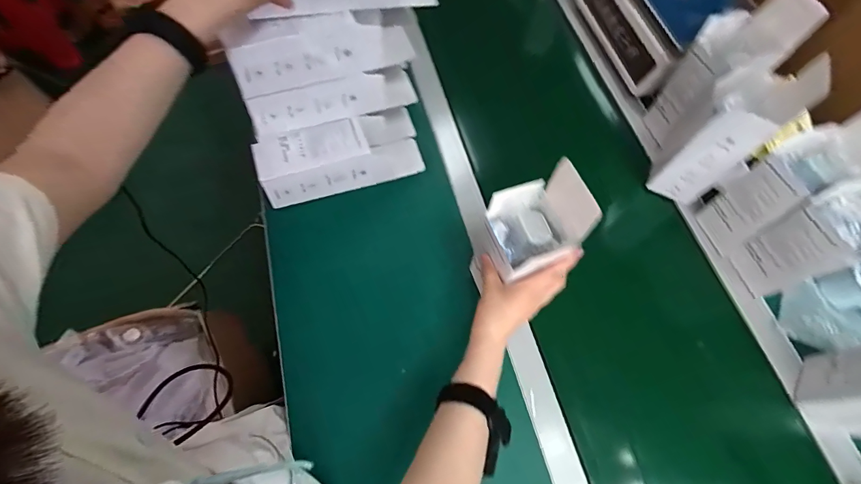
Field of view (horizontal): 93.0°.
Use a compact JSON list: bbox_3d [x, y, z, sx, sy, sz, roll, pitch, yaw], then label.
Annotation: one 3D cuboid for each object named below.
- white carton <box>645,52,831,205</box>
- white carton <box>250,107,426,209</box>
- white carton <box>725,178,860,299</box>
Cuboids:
[{"bbox_3d":[0.407,-0.156,0.574,0.074,0.233,0.092,20,68,7],"label":"white carton"},{"bbox_3d":[-0.134,-0.134,0.641,0.253,0.075,0.081,-19,69,-9],"label":"white carton"},{"bbox_3d":[0.498,-0.009,0.507,0.072,0.235,0.086,-20,69,-9],"label":"white carton"}]

